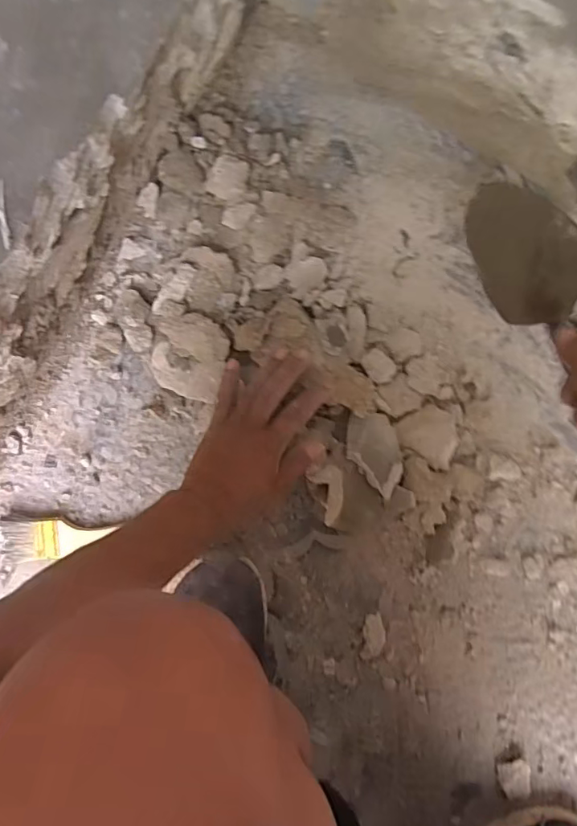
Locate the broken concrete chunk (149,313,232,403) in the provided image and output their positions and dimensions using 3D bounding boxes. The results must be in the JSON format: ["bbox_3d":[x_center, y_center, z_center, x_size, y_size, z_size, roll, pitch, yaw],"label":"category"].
[{"bbox_3d":[-0.103,-0.057,0.549,0.078,0.025,0.088,1,108,0],"label":"broken concrete chunk"}]

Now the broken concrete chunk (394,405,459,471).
[{"bbox_3d":[0.149,0.021,0.554,0.066,0.009,0.053,33,91,1],"label":"broken concrete chunk"}]

